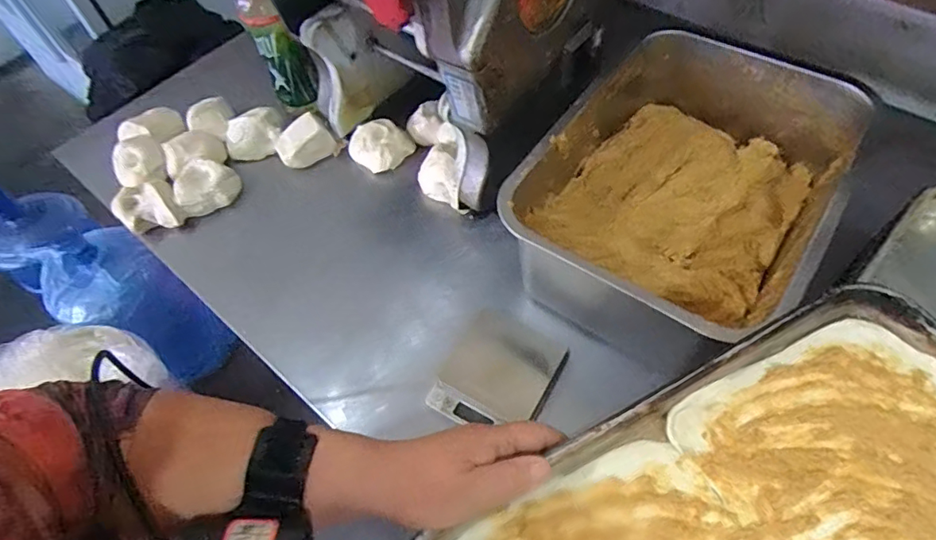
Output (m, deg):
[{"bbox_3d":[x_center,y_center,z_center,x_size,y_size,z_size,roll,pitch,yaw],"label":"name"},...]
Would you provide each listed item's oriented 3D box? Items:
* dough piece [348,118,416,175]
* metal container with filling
[{"bbox_3d":[-0.120,-0.171,0.734,0.072,0.033,0.070,-39,62,-20],"label":"dough piece"},{"bbox_3d":[0.225,-0.093,0.575,0.248,0.127,0.359,32,66,21],"label":"metal container with filling"}]

